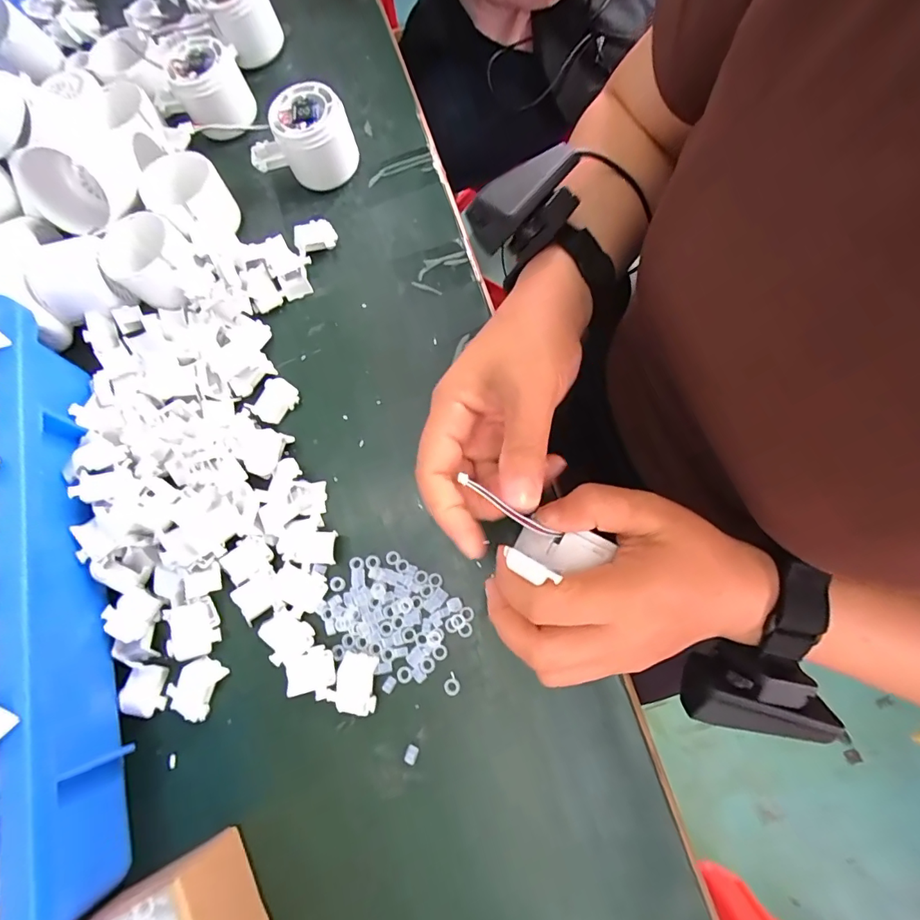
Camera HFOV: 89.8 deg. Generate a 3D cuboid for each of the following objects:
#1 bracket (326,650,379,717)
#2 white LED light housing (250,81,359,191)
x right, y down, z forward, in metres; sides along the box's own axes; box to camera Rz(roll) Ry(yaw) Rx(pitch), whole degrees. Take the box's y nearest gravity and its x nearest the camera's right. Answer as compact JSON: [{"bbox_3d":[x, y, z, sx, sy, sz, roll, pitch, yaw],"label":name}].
[{"bbox_3d":[-0.063,0.136,0.281,0.028,0.004,0.034,9,75,8],"label":"bracket"},{"bbox_3d":[-0.129,-0.258,0.377,0.080,0.051,0.052,-24,73,-2],"label":"white LED light housing"}]

